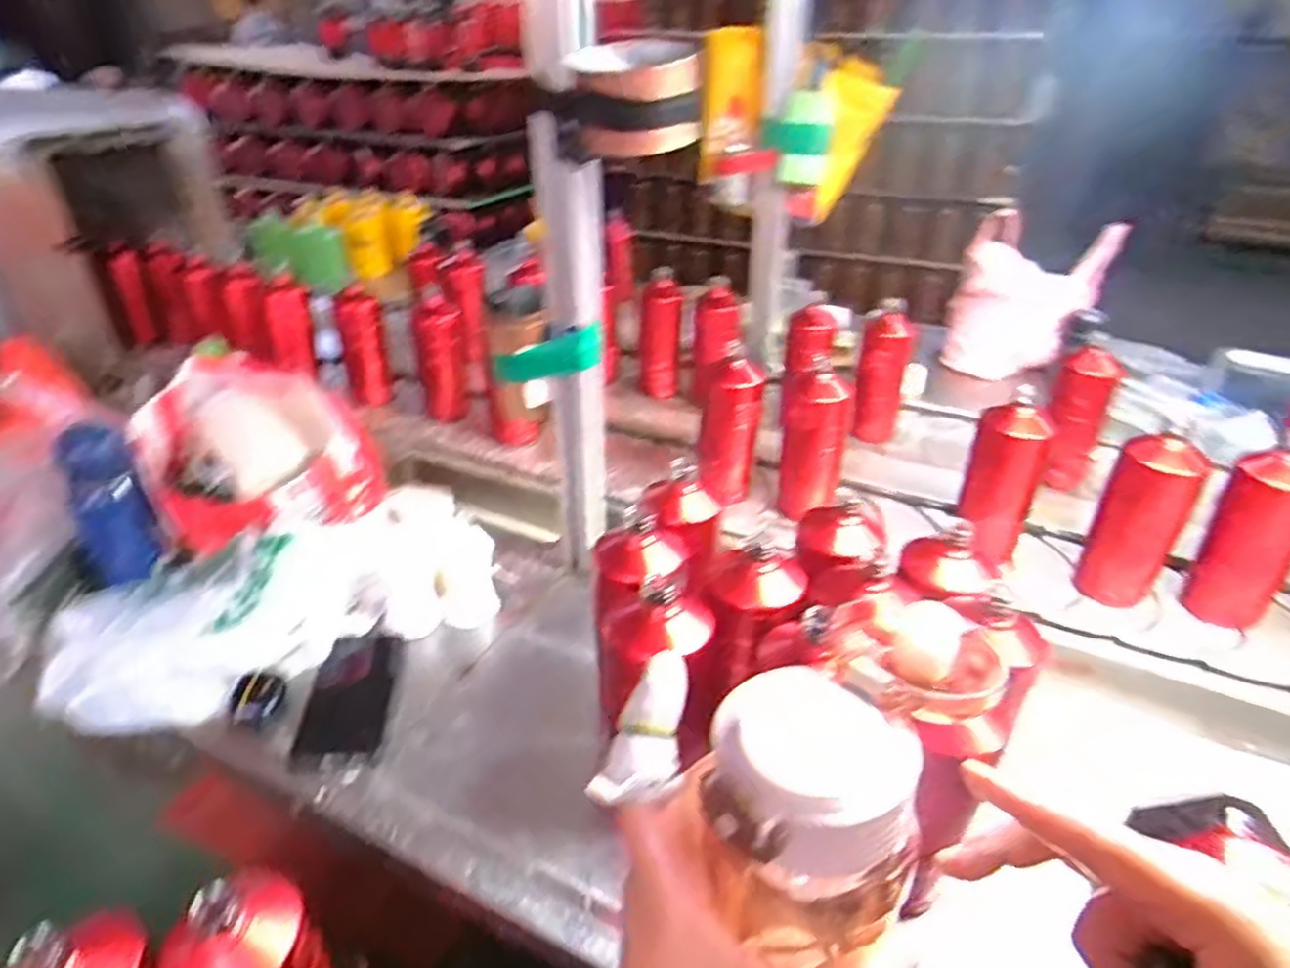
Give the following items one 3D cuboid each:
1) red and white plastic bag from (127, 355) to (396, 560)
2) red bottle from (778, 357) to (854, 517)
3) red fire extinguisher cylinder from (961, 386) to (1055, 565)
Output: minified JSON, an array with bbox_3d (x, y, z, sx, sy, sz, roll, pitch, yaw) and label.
[{"bbox_3d":[-0.454,-0.041,0.856,0.227,0.127,0.263,-23,40,-31],"label":"red and white plastic bag"},{"bbox_3d":[0.209,-0.055,0.910,0.079,0.182,0.061,4,33,6],"label":"red bottle"},{"bbox_3d":[0.418,-0.010,0.847,0.078,0.190,0.075,19,38,27],"label":"red fire extinguisher cylinder"}]

